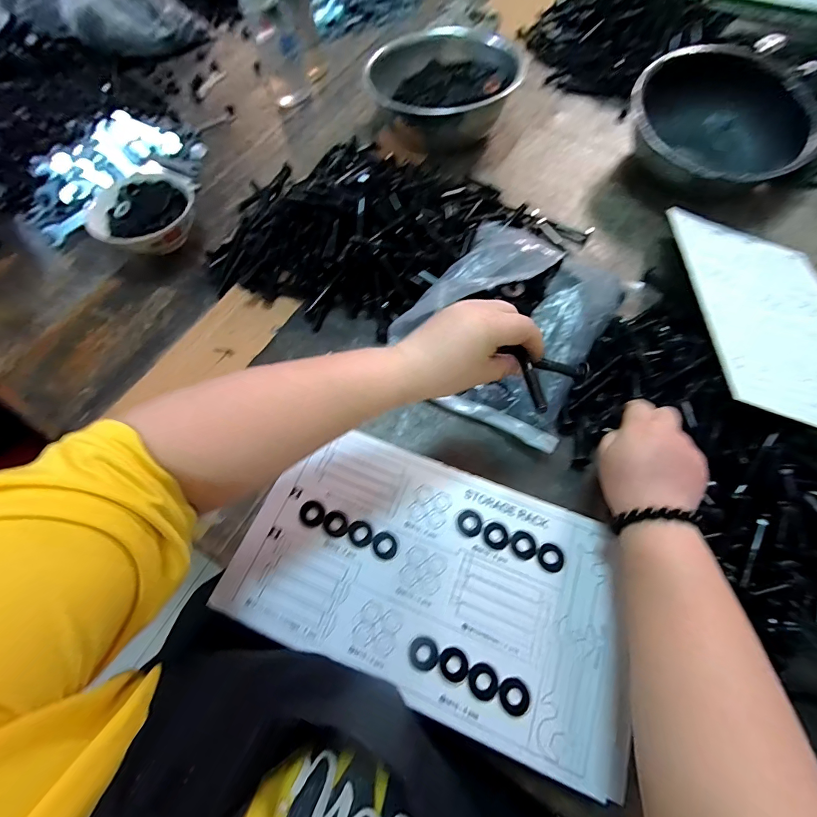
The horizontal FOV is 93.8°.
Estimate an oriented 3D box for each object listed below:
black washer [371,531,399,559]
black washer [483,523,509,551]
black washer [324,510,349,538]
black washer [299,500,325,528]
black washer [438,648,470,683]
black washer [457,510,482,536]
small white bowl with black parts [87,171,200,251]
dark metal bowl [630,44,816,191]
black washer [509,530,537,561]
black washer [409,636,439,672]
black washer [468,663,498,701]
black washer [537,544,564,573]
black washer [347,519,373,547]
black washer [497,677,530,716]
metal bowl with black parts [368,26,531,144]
[{"bbox_3d":[-0.022,0.123,0.344,0.024,0.004,0.022,-1,65,2],"label":"black washer"},{"bbox_3d":[0.079,0.115,0.344,0.021,0.004,0.022,-1,65,2],"label":"black washer"},{"bbox_3d":[-0.067,0.106,0.353,0.025,0.004,0.022,38,72,18],"label":"black washer"},{"bbox_3d":[-0.091,0.099,0.359,0.025,0.004,0.023,-1,65,2],"label":"black washer"},{"bbox_3d":[0.036,0.204,0.304,0.023,0.004,0.022,24,69,13],"label":"black washer"},{"bbox_3d":[0.056,0.105,0.349,0.022,0.004,0.022,-1,65,2],"label":"black washer"},{"bbox_3d":[-0.367,-0.276,0.552,0.136,0.053,0.145,-1,65,2],"label":"small white bowl with black parts"},{"bbox_3d":[0.441,-0.400,0.551,0.220,0.095,0.233,-1,65,2],"label":"dark metal bowl"},{"bbox_3d":[0.103,0.121,0.340,0.023,0.004,0.025,-1,65,2],"label":"black washer"},{"bbox_3d":[0.012,0.198,0.308,0.023,0.004,0.023,24,69,13],"label":"black washer"},{"bbox_3d":[0.058,0.214,0.299,0.023,0.004,0.023,22,68,12],"label":"black washer"},{"bbox_3d":[0.125,0.131,0.336,0.022,0.004,0.022,-1,65,2],"label":"black washer"},{"bbox_3d":[-0.044,0.114,0.349,0.024,0.004,0.022,21,68,11],"label":"black washer"},{"bbox_3d":[0.082,0.222,0.294,0.024,0.004,0.023,27,69,14],"label":"black washer"},{"bbox_3d":[0.050,-0.530,0.626,0.222,0.099,0.187,-9,65,-2],"label":"metal bowl with black parts"}]

